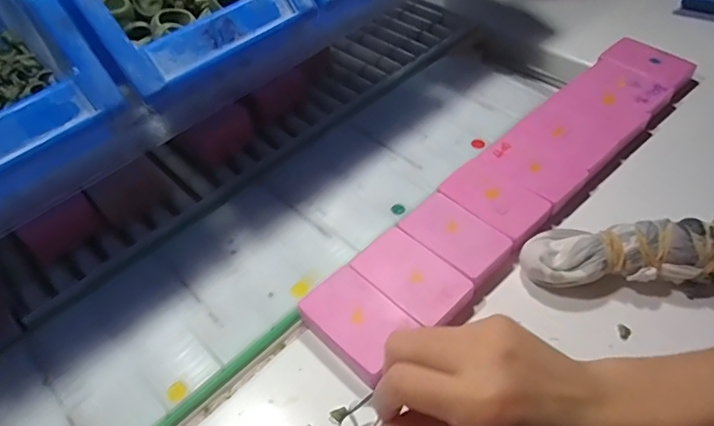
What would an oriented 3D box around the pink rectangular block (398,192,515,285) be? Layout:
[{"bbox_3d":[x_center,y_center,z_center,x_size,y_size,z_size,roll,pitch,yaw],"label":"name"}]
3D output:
[{"bbox_3d":[0.068,0.018,0.347,0.043,0.013,0.070,-38,57,-25],"label":"pink rectangular block"}]

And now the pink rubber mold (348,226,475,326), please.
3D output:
[{"bbox_3d":[0.036,0.043,0.327,0.071,0.014,0.045,36,61,29],"label":"pink rubber mold"}]

